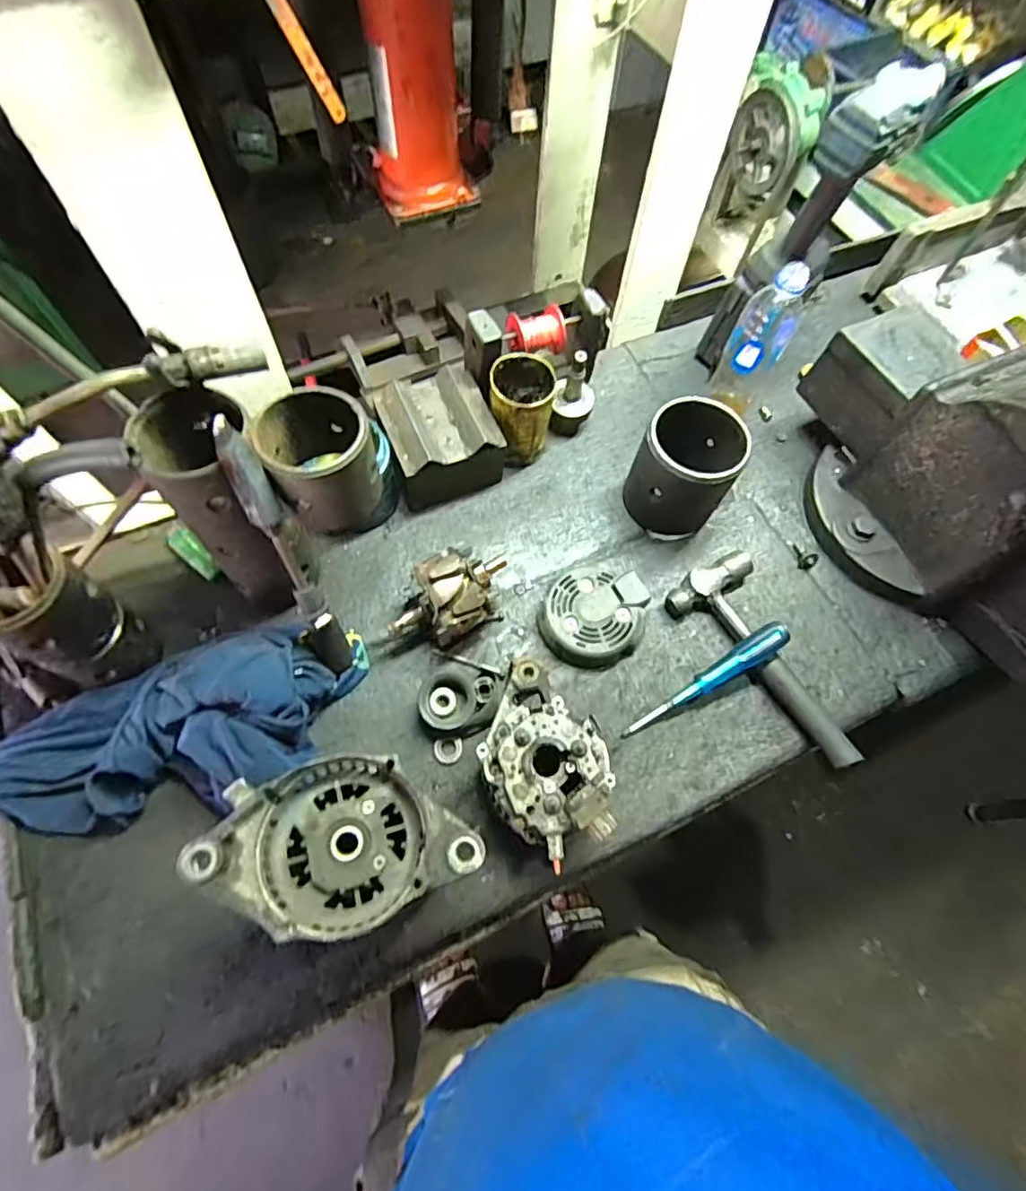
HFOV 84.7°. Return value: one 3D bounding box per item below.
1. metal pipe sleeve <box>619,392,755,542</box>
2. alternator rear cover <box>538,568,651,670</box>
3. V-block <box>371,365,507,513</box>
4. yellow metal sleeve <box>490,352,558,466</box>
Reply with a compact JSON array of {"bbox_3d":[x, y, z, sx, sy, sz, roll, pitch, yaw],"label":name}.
[{"bbox_3d":[0.196,-0.141,0.641,0.099,0.127,0.102,1,66,-2],"label":"metal pipe sleeve"},{"bbox_3d":[0.088,0.023,0.619,0.103,0.033,0.112,23,67,8],"label":"alternator rear cover"},{"bbox_3d":[-0.085,-0.184,0.661,0.123,0.090,0.126,-22,69,-12],"label":"V-block"},{"bbox_3d":[0.008,-0.217,0.674,0.072,0.115,0.088,10,66,2],"label":"yellow metal sleeve"}]

